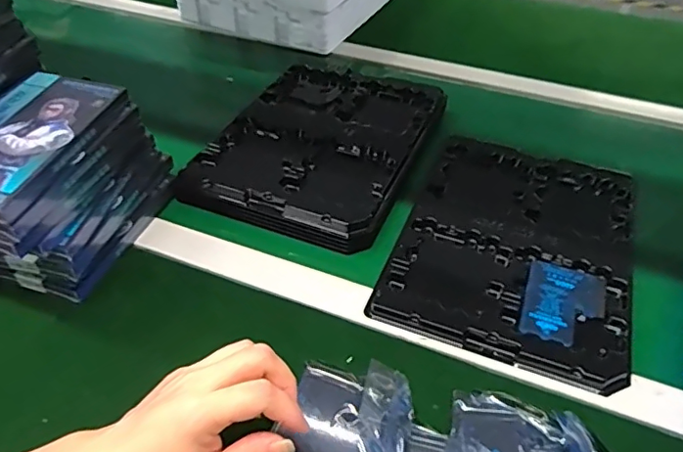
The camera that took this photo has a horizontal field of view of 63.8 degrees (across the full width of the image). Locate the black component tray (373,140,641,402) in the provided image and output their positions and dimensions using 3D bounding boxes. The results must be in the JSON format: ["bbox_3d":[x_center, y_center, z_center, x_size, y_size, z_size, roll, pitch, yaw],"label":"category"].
[{"bbox_3d":[0.175,0.011,0.546,0.211,0.015,0.292,16,46,17],"label":"black component tray"}]

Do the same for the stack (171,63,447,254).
[{"bbox_3d":[-0.021,-0.094,0.648,0.217,0.042,0.288,17,46,18],"label":"stack"}]

